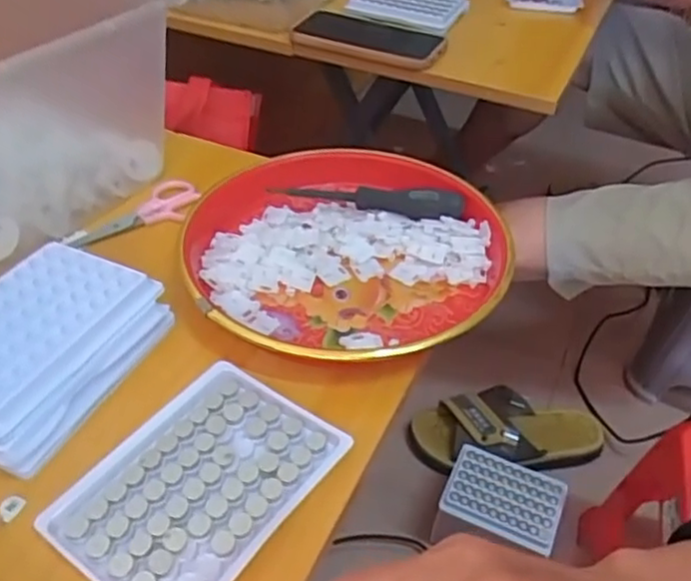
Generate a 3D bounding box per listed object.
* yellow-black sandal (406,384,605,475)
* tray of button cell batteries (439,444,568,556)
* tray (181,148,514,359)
[{"bbox_3d":[0.223,0.194,0.916,0.265,0.068,0.110,3,43,1],"label":"yellow-black sandal"},{"bbox_3d":[0.184,0.239,0.772,0.129,0.015,0.090,21,47,19],"label":"tray of button cell batteries"},{"bbox_3d":[0.002,-0.029,0.461,0.215,0.027,0.210,1,43,-1],"label":"tray"}]

